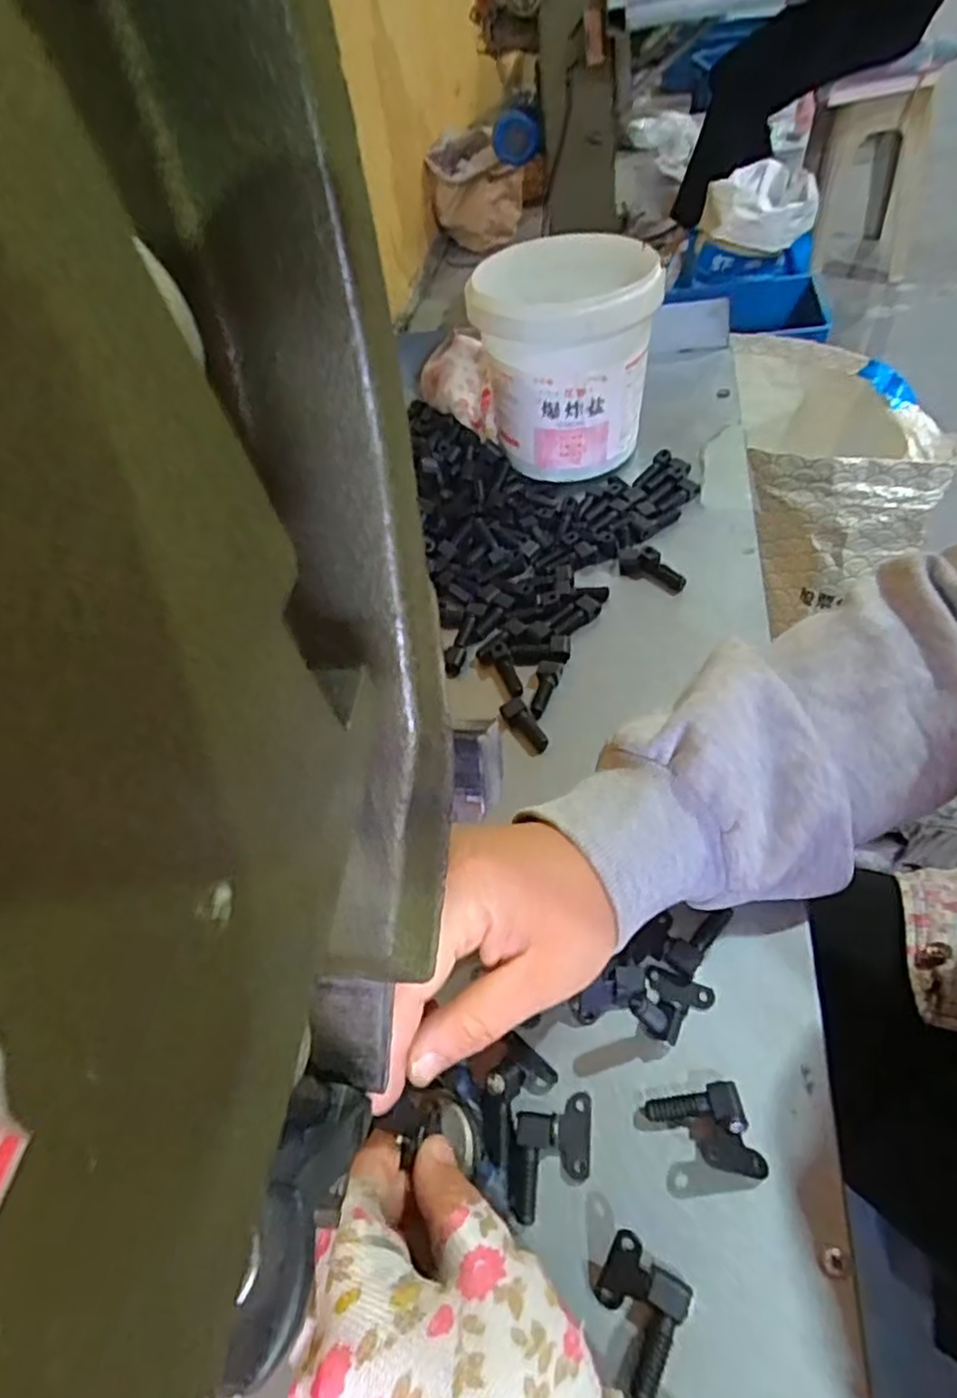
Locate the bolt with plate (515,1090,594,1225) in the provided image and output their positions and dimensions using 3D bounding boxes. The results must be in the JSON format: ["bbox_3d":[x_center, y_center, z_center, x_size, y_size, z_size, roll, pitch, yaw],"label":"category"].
[{"bbox_3d":[0.030,0.175,0.275,0.029,0.009,0.042,0,54,5],"label":"bolt with plate"}]

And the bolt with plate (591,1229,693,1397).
[{"bbox_3d":[0.053,0.208,0.243,0.029,0.016,0.036,28,61,23],"label":"bolt with plate"}]

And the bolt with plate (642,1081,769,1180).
[{"bbox_3d":[0.086,0.166,0.271,0.035,0.011,0.032,-14,54,-5],"label":"bolt with plate"}]

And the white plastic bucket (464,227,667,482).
[{"bbox_3d":[0.063,-0.243,0.506,0.119,0.119,0.121,-1,54,9],"label":"white plastic bucket"}]

